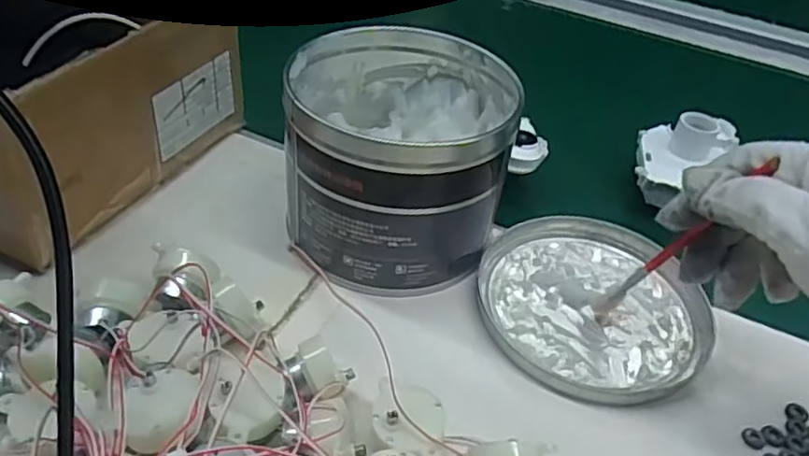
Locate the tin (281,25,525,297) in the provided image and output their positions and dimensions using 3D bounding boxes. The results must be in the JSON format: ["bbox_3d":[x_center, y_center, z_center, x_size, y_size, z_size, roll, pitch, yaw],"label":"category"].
[{"bbox_3d":[-0.004,-0.043,0.378,0.123,0.104,0.129,4,40,-3],"label":"tin"}]

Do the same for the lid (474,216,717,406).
[{"bbox_3d":[0.108,0.040,0.369,0.128,0.014,0.124,4,40,-3],"label":"lid"}]

